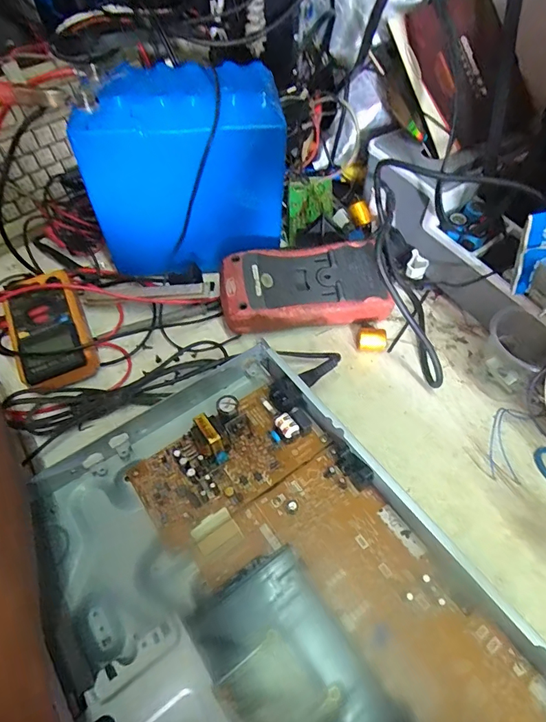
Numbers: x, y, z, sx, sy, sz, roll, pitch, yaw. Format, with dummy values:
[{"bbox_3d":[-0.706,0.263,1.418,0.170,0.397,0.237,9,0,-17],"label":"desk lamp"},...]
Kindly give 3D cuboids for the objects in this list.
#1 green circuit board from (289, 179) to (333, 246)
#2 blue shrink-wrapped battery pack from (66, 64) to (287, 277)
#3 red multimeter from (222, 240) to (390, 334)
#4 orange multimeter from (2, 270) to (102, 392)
[{"bbox_3d":[0.045,-0.177,0.511,0.051,0.009,0.076,0,85,-1],"label":"green circuit board"},{"bbox_3d":[-0.084,-0.177,0.433,0.194,0.180,0.097,-5,55,-3],"label":"blue shrink-wrapped battery pack"},{"bbox_3d":[0.028,-0.072,0.438,0.171,0.045,0.084,-9,73,-9],"label":"red multimeter"},{"bbox_3d":[-0.213,-0.028,0.410,0.067,0.035,0.117,-25,67,-10],"label":"orange multimeter"}]

